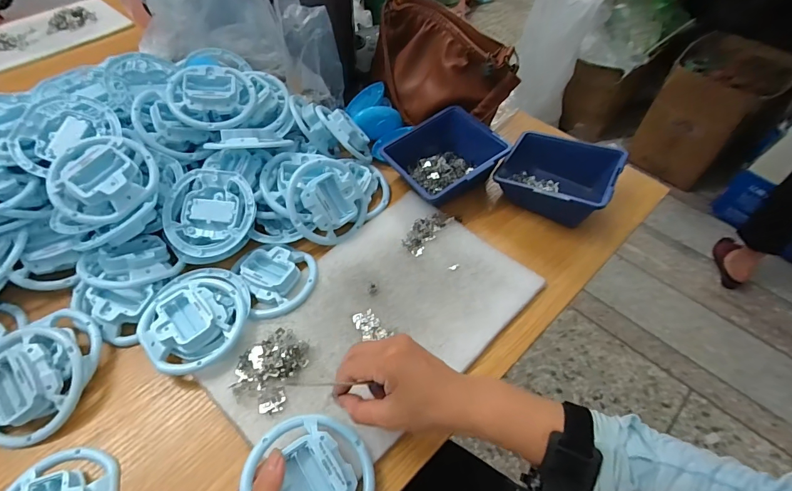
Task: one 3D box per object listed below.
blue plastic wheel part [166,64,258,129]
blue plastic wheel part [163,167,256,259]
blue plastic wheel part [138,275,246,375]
[{"bbox_3d":[-0.233,-0.188,0.518,0.101,0.034,0.086,-18,82,-13],"label":"blue plastic wheel part"},{"bbox_3d":[-0.217,-0.039,0.477,0.104,0.026,0.101,-41,81,-6],"label":"blue plastic wheel part"},{"bbox_3d":[-0.210,0.072,0.420,0.100,0.027,0.105,-37,62,-26],"label":"blue plastic wheel part"}]

